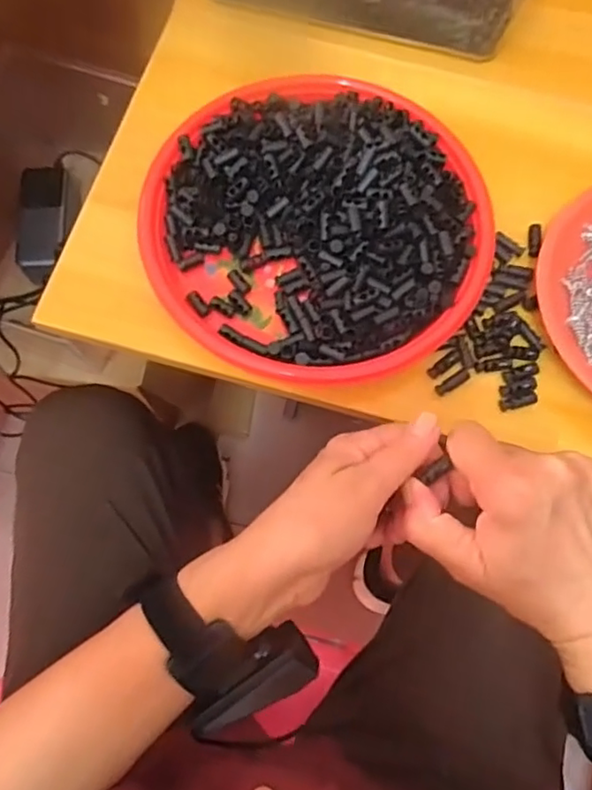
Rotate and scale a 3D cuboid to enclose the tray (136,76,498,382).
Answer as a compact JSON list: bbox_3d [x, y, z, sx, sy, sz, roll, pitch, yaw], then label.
[{"bbox_3d":[0.014,-0.124,0.416,0.227,0.035,0.232,0,73,-1],"label":"tray"}]

